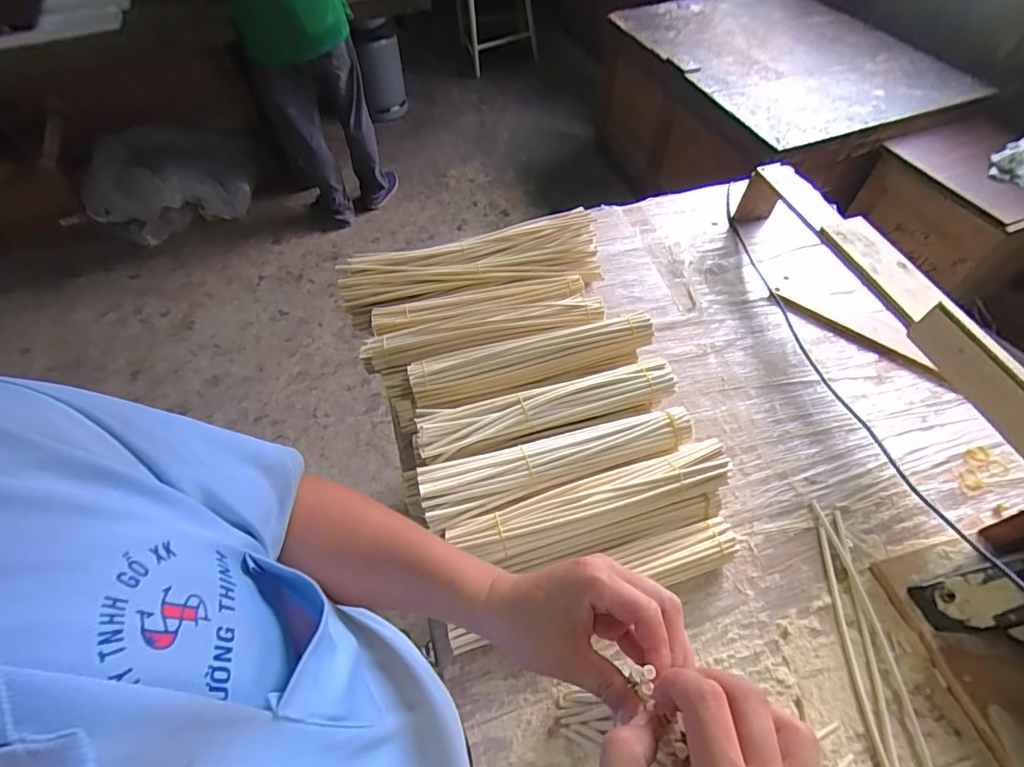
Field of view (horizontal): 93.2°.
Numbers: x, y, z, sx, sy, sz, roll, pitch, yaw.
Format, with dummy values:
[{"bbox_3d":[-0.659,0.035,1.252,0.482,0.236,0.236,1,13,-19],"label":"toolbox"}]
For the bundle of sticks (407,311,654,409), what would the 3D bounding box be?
[{"bbox_3d":[0.031,-0.040,0.767,0.383,0.068,0.072,-10,56,-6],"label":"bundle of sticks"}]

